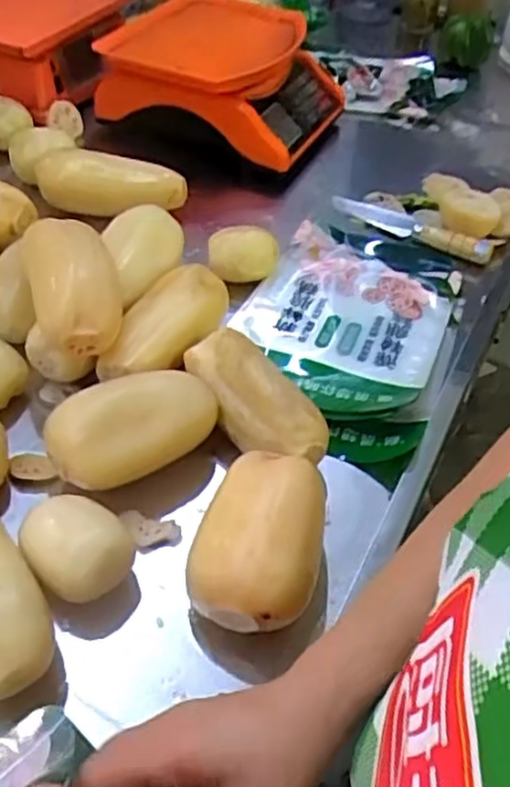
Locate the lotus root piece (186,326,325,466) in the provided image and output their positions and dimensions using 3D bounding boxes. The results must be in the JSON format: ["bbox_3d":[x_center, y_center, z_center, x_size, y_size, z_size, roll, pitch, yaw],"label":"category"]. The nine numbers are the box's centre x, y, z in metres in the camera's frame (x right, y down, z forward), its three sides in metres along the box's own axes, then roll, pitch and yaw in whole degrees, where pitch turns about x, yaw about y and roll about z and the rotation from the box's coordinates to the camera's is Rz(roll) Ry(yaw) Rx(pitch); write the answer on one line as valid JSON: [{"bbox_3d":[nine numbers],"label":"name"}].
[{"bbox_3d":[-0.001,0.004,0.613,0.154,0.054,0.066,37,53,27],"label":"lotus root piece"}]

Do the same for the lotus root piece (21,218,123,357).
[{"bbox_3d":[-0.156,-0.092,0.627,0.077,0.064,0.136,-13,49,-17],"label":"lotus root piece"}]

